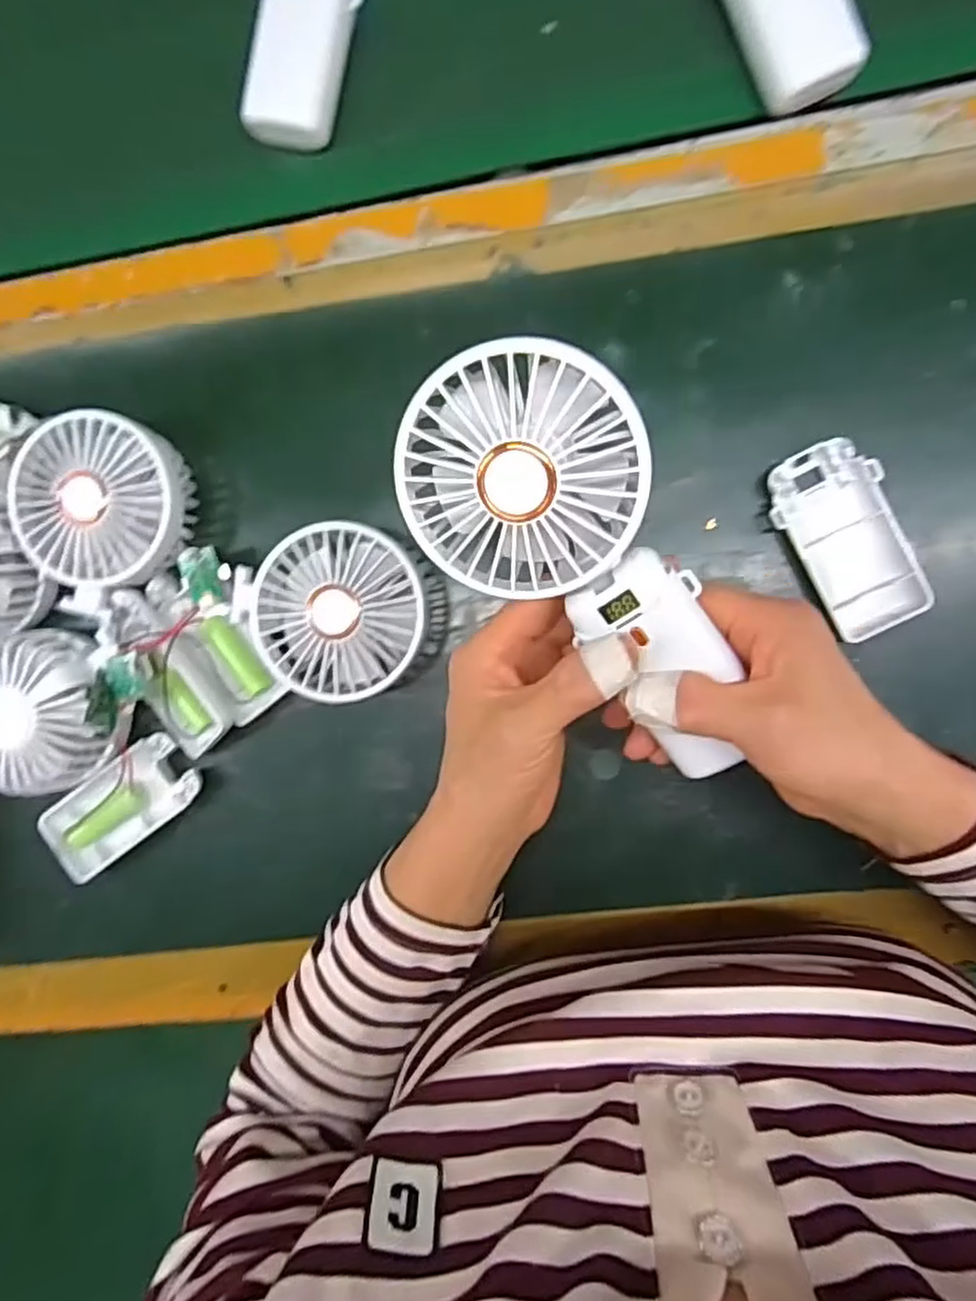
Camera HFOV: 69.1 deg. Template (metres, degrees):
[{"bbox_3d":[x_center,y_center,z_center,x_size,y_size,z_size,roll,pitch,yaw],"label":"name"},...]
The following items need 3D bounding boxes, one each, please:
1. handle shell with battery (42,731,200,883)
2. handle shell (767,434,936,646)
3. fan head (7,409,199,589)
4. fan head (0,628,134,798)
[{"bbox_3d":[-0.205,0.087,0.401,0.092,0.024,0.044,-37,86,5],"label":"handle shell with battery"},{"bbox_3d":[0.175,-0.053,0.349,0.052,0.017,0.094,-22,88,6],"label":"handle shell"},{"bbox_3d":[-0.200,-0.076,0.370,0.083,0.037,0.083,0,90,6],"label":"fan head"},{"bbox_3d":[-0.241,0.032,0.379,0.079,0.034,0.084,0,90,6],"label":"fan head"}]

